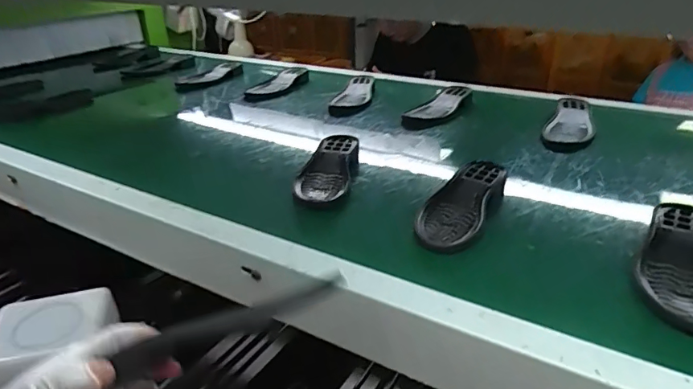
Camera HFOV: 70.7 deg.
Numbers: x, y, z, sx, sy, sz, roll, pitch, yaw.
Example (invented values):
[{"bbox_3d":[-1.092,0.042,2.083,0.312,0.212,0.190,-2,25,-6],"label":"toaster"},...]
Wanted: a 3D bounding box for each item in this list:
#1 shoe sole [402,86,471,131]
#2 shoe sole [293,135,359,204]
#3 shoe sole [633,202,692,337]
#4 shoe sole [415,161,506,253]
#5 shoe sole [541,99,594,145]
[{"bbox_3d":[0.189,-0.172,1.008,0.080,0.032,0.218,15,32,32],"label":"shoe sole"},{"bbox_3d":[-0.025,-0.037,0.721,0.083,0.044,0.200,1,26,8],"label":"shoe sole"},{"bbox_3d":[0.343,0.065,0.504,0.072,0.026,0.209,11,29,26],"label":"shoe sole"},{"bbox_3d":[0.145,0.009,0.620,0.078,0.028,0.199,13,30,29],"label":"shoe sole"},{"bbox_3d":[0.413,-0.136,0.903,0.080,0.027,0.210,9,29,23],"label":"shoe sole"}]

